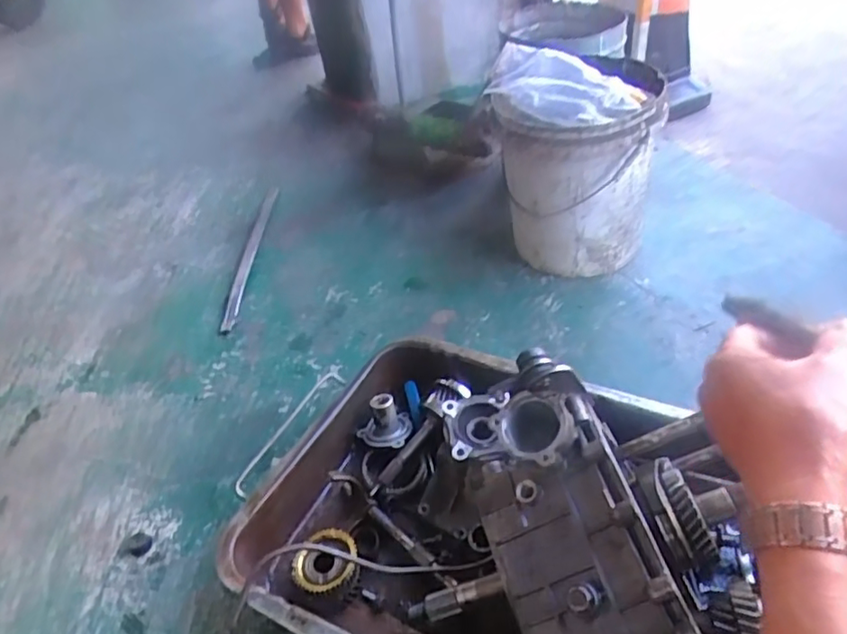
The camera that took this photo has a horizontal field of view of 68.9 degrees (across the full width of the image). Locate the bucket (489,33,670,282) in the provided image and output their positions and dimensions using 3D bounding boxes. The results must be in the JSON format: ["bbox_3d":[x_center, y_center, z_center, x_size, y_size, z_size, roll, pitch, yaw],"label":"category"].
[{"bbox_3d":[0.290,-0.293,1.216,0.287,0.369,0.294,-7,40,1],"label":"bucket"}]

